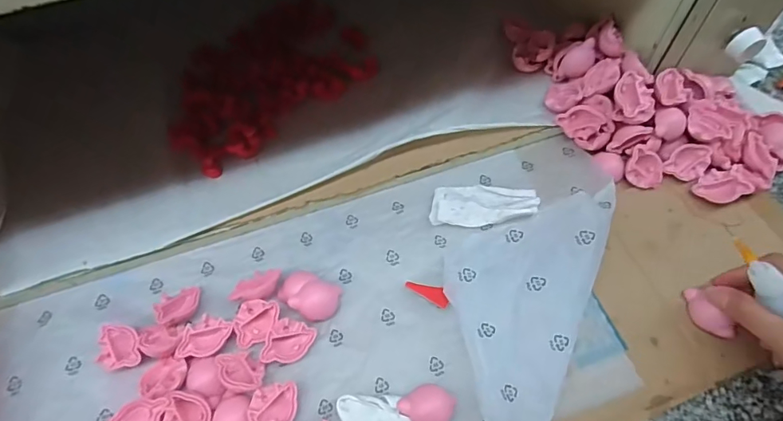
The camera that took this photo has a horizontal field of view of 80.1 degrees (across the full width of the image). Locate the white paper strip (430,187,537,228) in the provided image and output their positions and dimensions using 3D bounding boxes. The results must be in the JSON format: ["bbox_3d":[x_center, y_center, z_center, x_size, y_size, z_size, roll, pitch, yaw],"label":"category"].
[{"bbox_3d":[0.073,-0.006,0.368,0.082,0.008,0.040,-4,44,1],"label":"white paper strip"}]

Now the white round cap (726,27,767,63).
[{"bbox_3d":[0.278,-0.130,0.365,0.021,0.015,0.022,-1,60,1],"label":"white round cap"}]

